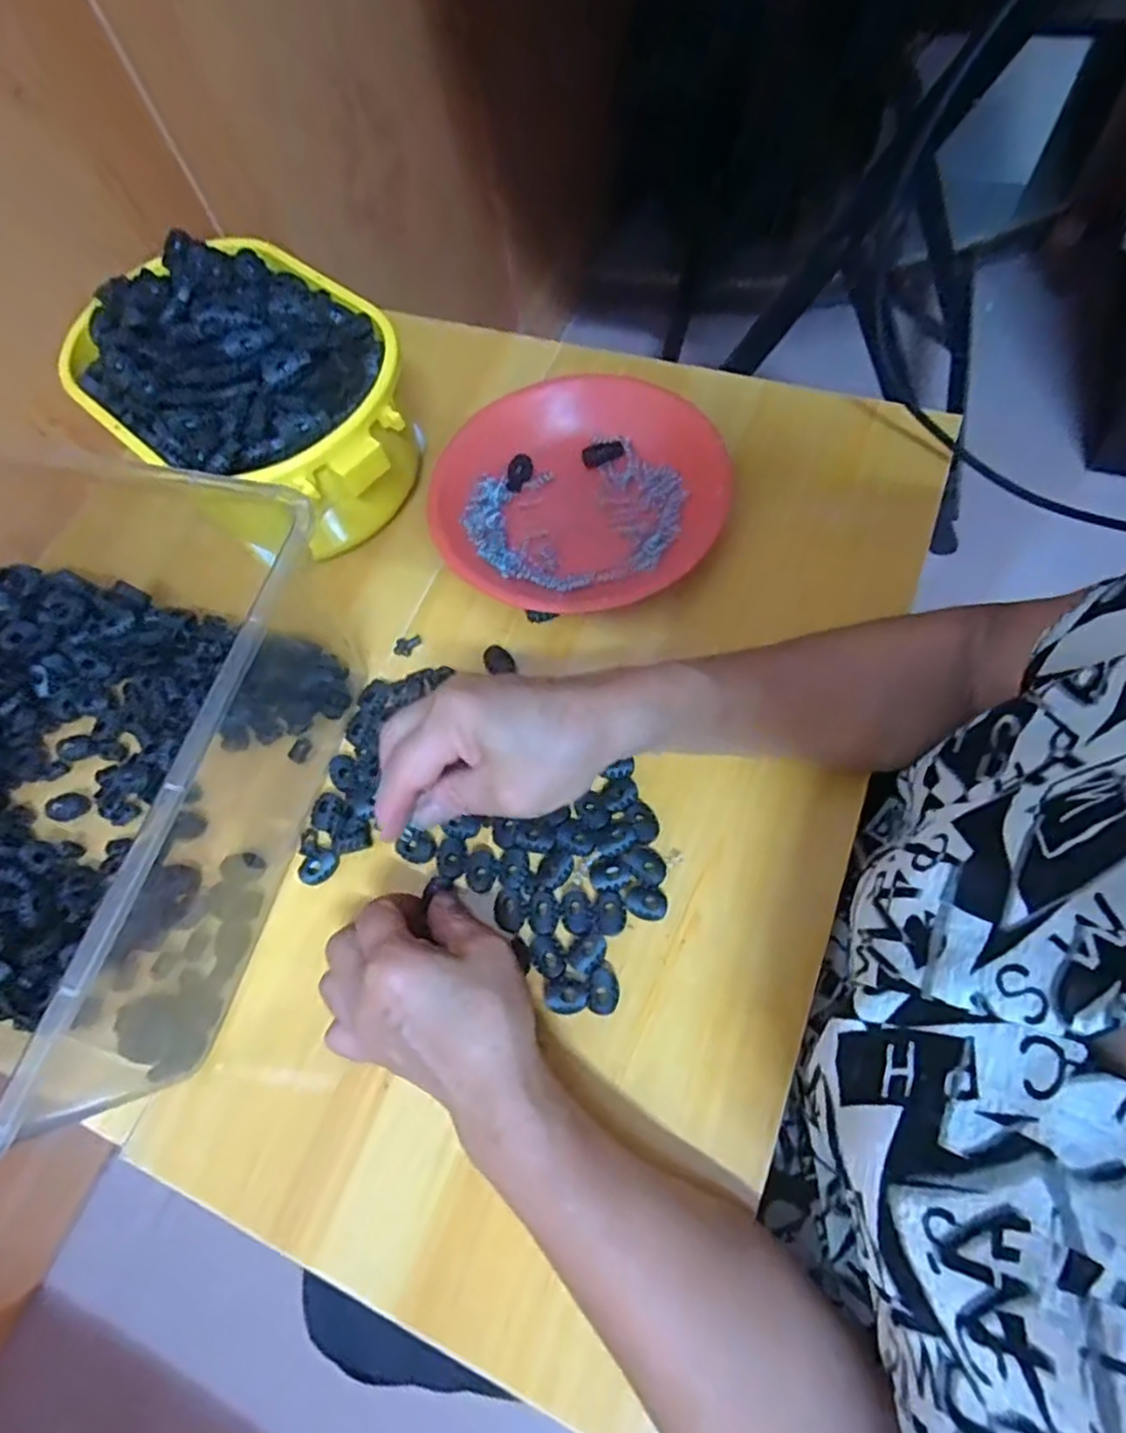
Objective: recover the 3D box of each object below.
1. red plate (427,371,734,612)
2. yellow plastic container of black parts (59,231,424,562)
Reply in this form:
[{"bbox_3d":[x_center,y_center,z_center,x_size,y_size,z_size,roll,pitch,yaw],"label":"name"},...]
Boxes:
[{"bbox_3d":[0.010,-0.149,0.476,0.191,0.026,0.173,-43,69,-12],"label":"red plate"},{"bbox_3d":[-0.196,-0.207,0.460,0.227,0.103,0.164,36,75,20],"label":"yellow plastic container of black parts"}]

